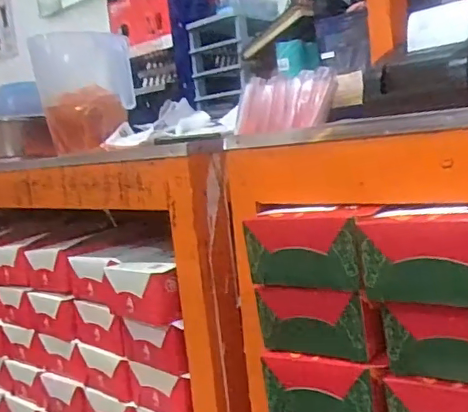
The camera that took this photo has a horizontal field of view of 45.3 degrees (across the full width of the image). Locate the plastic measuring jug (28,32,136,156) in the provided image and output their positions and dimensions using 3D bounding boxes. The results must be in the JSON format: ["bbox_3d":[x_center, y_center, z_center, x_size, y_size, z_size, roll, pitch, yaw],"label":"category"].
[{"bbox_3d":[-0.227,-0.175,0.851,0.122,0.167,0.161,-8,7,-19],"label":"plastic measuring jug"}]

